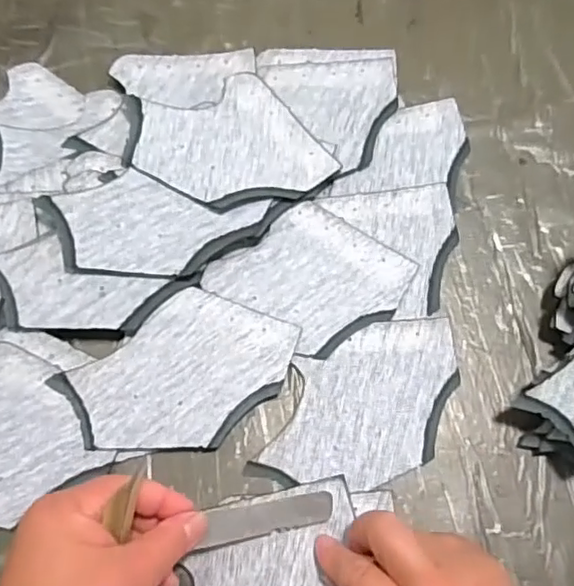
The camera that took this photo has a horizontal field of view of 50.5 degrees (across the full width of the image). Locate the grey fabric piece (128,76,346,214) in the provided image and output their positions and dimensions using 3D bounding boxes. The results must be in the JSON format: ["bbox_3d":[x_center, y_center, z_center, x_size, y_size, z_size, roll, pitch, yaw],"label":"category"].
[{"bbox_3d":[-0.041,-0.099,0.419,0.120,0.019,0.107,-23,72,-6],"label":"grey fabric piece"}]

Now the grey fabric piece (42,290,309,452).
[{"bbox_3d":[-0.063,0.049,0.372,0.132,0.008,0.085,-36,74,-10],"label":"grey fabric piece"}]

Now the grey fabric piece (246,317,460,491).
[{"bbox_3d":[0.049,0.064,0.374,0.096,0.004,0.114,15,72,6],"label":"grey fabric piece"}]

